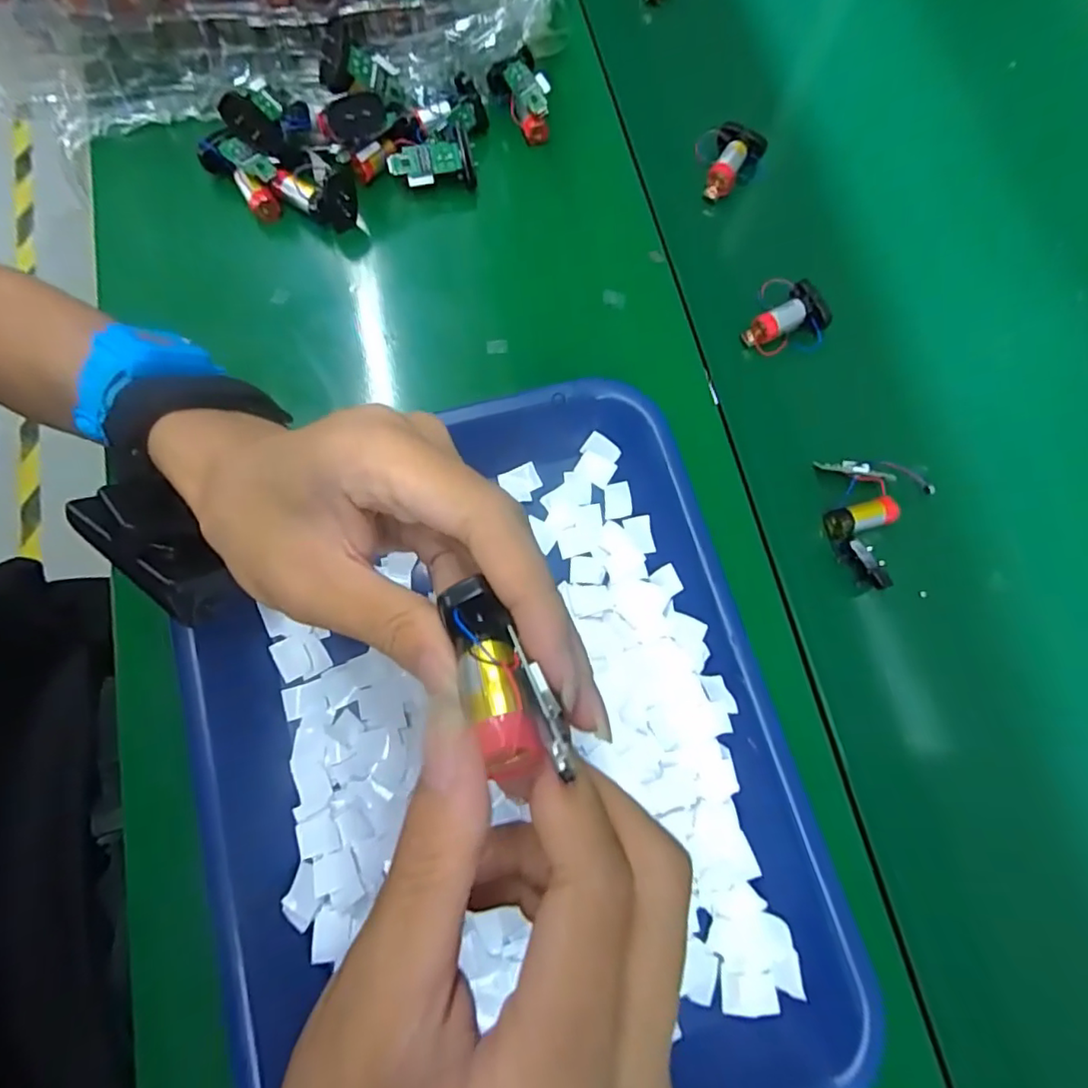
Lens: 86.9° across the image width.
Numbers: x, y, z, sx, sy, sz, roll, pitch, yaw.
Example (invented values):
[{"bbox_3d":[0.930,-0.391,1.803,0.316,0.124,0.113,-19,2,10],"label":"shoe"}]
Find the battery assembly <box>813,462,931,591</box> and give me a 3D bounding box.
[{"bbox_3d":[0.190,-0.014,0.323,0.059,0.015,0.074,-4,76,-3],"label":"battery assembly"}]

